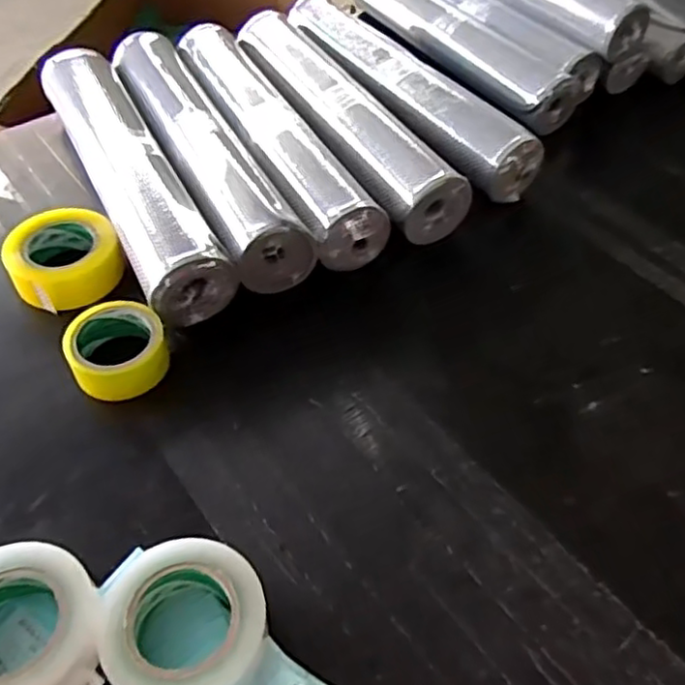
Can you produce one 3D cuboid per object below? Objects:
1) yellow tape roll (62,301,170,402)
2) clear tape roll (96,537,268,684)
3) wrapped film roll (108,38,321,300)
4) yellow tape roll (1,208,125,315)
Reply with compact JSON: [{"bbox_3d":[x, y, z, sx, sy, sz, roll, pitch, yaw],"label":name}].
[{"bbox_3d":[-0.232,0.010,0.692,0.095,0.057,0.094,1,50,-2],"label":"yellow tape roll"},{"bbox_3d":[-0.122,0.220,0.514,0.122,0.054,0.118,1,50,-2],"label":"clear tape roll"},{"bbox_3d":[-0.190,-0.256,0.874,0.100,0.079,0.485,-22,55,-20],"label":"wrapped film roll"},{"bbox_3d":[-0.315,-0.096,0.758,0.120,0.061,0.115,1,50,-2],"label":"yellow tape roll"}]

